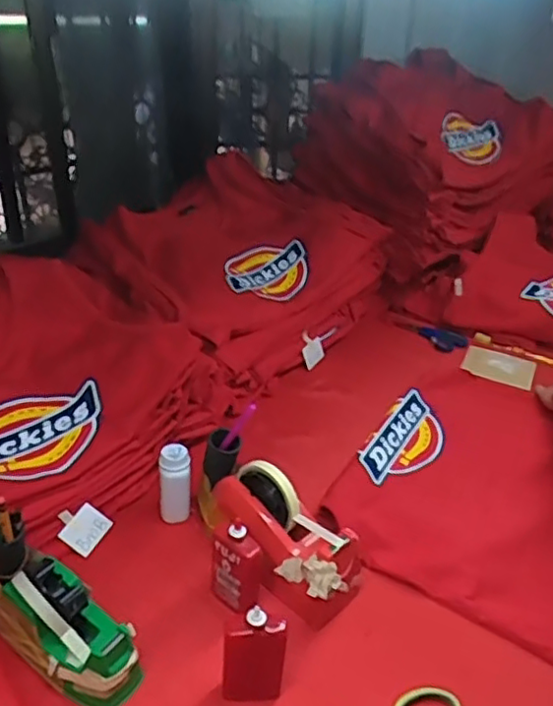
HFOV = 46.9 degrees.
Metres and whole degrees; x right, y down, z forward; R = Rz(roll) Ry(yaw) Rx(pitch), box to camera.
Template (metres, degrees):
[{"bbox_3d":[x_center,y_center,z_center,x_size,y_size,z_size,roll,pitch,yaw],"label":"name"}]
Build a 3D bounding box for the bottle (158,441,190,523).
[{"bbox_3d":[-0.126,0.162,0.787,0.038,0.100,0.029,-4,31,-11],"label":"bottle"}]

